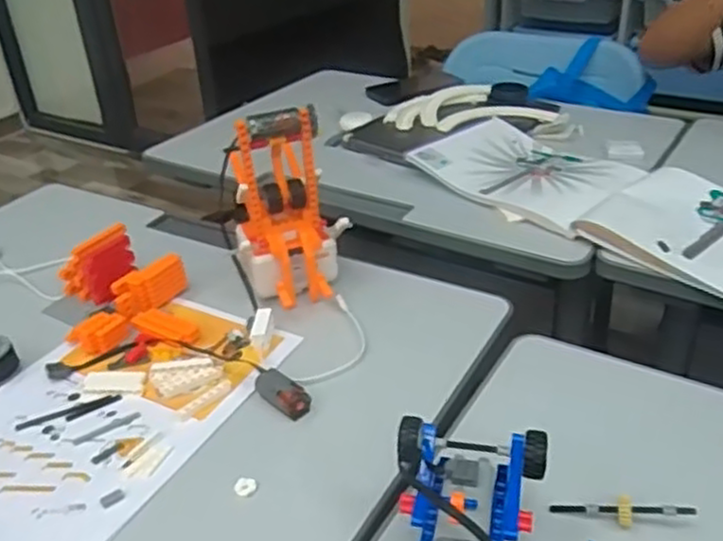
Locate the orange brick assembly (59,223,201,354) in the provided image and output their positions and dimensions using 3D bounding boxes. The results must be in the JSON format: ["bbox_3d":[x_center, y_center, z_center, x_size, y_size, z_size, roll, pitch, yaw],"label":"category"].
[{"bbox_3d":[-0.236,0.020,0.712,0.123,0.054,0.143,-13,35,-14],"label":"orange brick assembly"}]

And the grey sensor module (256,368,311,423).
[{"bbox_3d":[-0.065,0.102,0.599,0.023,0.018,0.051,-29,42,-33],"label":"grey sensor module"}]

